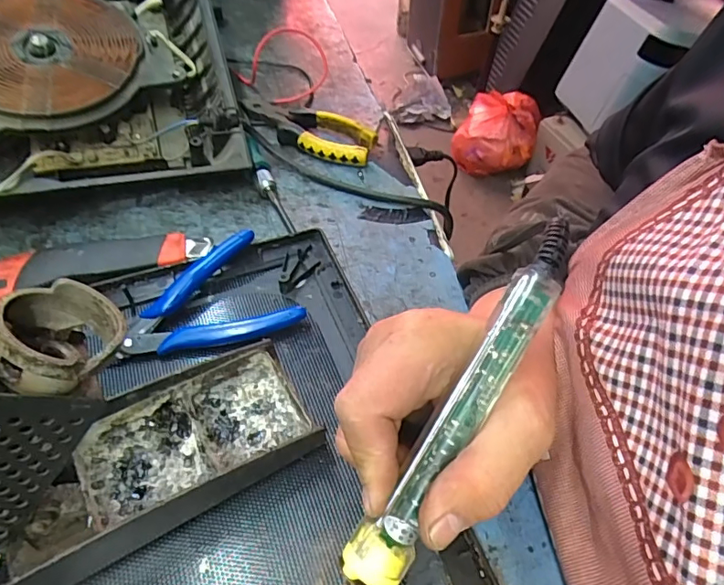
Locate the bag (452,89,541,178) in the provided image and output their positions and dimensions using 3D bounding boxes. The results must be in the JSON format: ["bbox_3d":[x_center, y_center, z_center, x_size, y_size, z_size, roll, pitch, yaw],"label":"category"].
[{"bbox_3d":[0.417,-0.507,1.667,0.245,0.191,0.175,5,51,2],"label":"bag"}]

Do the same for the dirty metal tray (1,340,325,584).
[{"bbox_3d":[-0.105,0.086,0.274,0.159,0.033,0.065,-25,54,-21],"label":"dirty metal tray"}]

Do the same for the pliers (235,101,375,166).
[{"bbox_3d":[-0.053,-0.147,0.474,0.136,0.019,0.049,21,52,17],"label":"pliers"}]

